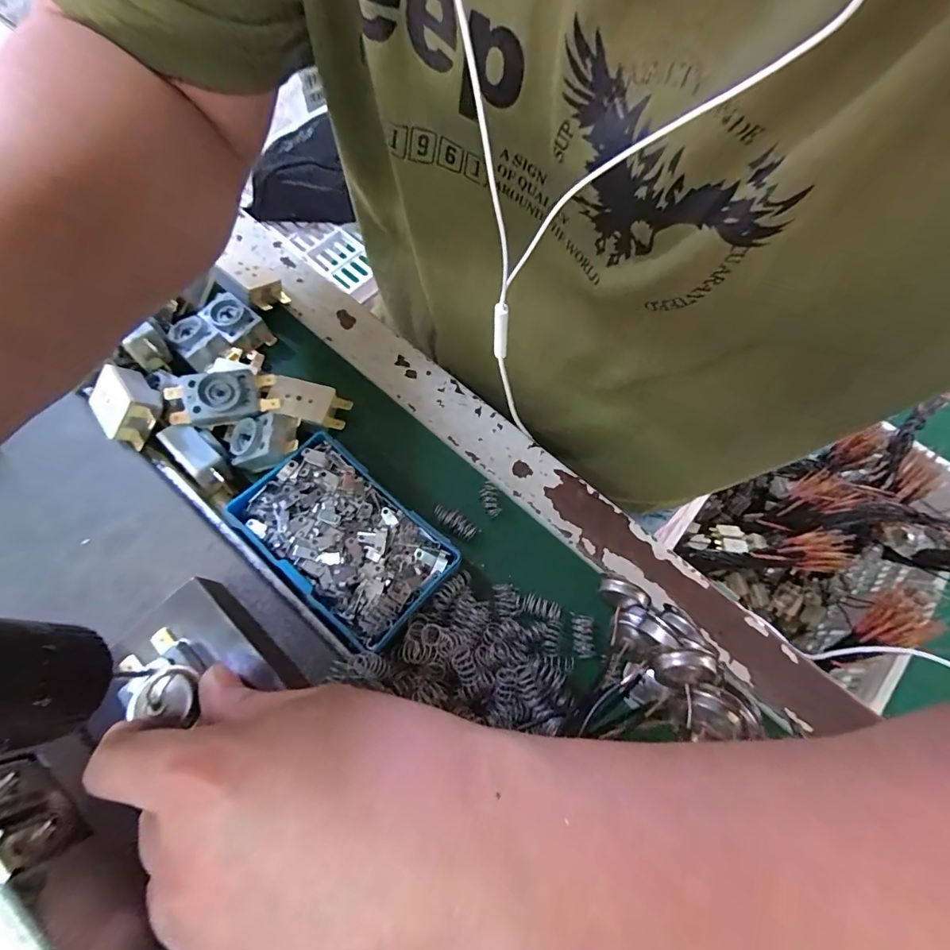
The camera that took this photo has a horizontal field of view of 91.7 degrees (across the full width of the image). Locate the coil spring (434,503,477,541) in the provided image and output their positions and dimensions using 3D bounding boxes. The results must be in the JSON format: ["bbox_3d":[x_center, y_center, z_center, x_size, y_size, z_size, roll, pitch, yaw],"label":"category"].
[{"bbox_3d":[-0.012,0.028,0.277,0.027,0.007,0.011,34,71,10],"label":"coil spring"}]

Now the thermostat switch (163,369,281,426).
[{"bbox_3d":[-0.147,-0.044,0.269,0.058,0.018,0.028,-13,86,-18],"label":"thermostat switch"}]

